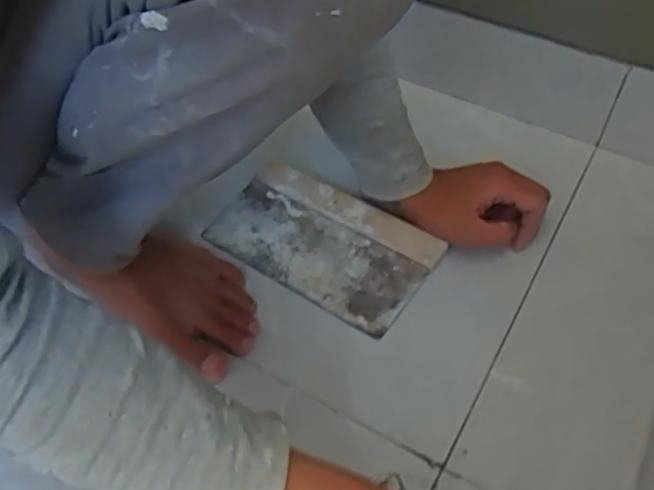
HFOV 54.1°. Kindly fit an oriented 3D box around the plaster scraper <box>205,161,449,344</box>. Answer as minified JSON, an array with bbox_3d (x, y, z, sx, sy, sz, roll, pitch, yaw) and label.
[{"bbox_3d":[-0.006,-0.005,0.586,0.196,0.020,0.109,28,55,22],"label":"plaster scraper"}]

